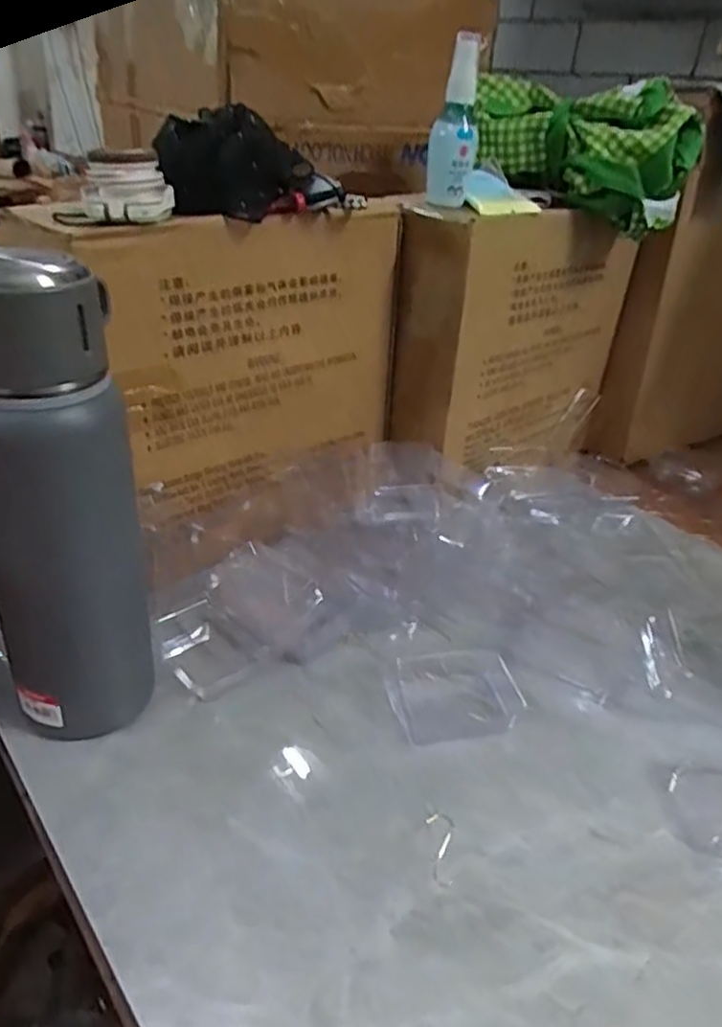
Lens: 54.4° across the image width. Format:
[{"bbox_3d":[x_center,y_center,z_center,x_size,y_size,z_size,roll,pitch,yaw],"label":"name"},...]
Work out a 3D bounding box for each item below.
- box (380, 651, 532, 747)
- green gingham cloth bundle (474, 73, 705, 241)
[{"bbox_3d":[0.065,0.123,0.480,0.085,0.013,0.070,-2,31,-13],"label":"box"},{"bbox_3d":[0.191,-0.322,0.626,0.095,0.100,0.189,-23,40,-38],"label":"green gingham cloth bundle"}]

